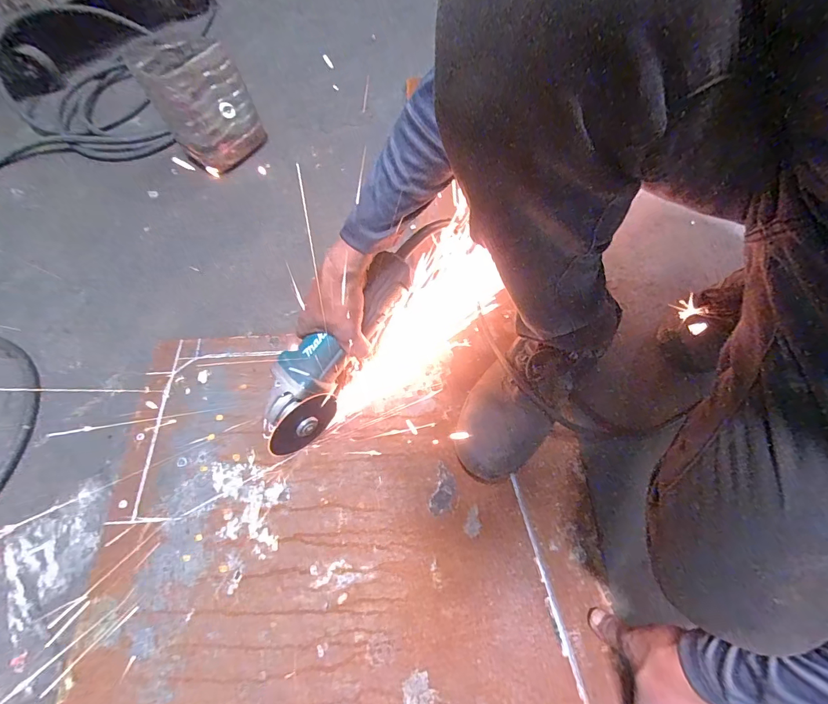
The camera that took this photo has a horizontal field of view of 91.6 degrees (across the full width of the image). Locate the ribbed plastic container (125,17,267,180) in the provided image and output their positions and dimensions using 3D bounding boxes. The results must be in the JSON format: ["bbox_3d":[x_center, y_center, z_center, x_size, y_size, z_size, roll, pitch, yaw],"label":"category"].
[{"bbox_3d":[-0.413,-0.497,0.780,0.166,0.209,0.135,-27,65,-9],"label":"ribbed plastic container"}]

